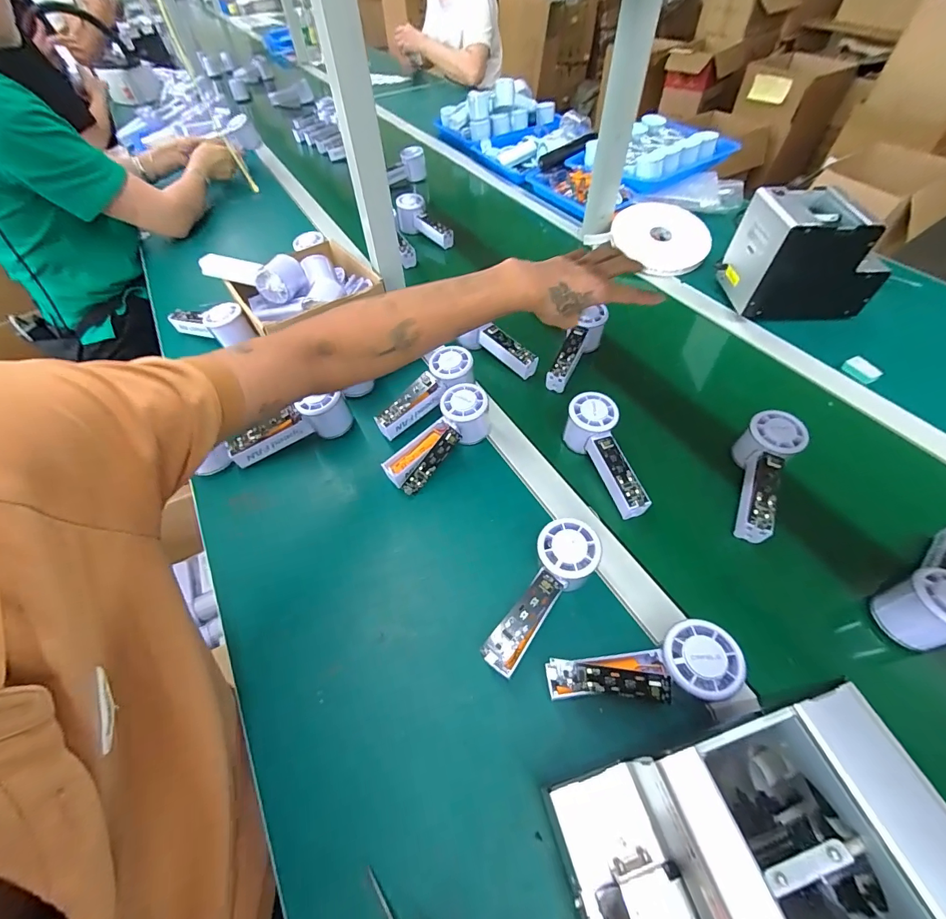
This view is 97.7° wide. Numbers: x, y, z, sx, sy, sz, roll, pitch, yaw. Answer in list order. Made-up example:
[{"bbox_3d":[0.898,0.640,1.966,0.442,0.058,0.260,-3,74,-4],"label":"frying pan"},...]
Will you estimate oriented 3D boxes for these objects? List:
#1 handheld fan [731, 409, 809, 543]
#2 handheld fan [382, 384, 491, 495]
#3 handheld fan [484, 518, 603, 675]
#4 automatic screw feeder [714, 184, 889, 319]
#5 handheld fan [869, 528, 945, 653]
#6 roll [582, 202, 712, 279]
[{"bbox_3d":[0.322,0.019,0.463,0.053,0.046,0.153,20,70,18],"label":"handheld fan"},{"bbox_3d":[-0.037,-0.024,0.498,0.051,0.064,0.150,34,62,26],"label":"handheld fan"},{"bbox_3d":[0.064,0.127,0.379,0.052,0.057,0.145,30,60,21],"label":"handheld fan"},{"bbox_3d":[0.511,-0.315,0.636,0.173,0.144,0.125,-2,54,0],"label":"automatic screw feeder"},{"bbox_3d":[0.447,0.110,0.382,0.146,0.057,0.054,-29,57,-16],"label":"handheld fan"},{"bbox_3d":[0.349,-0.418,0.782,0.181,0.018,0.180,-2,69,6],"label":"roll"}]

